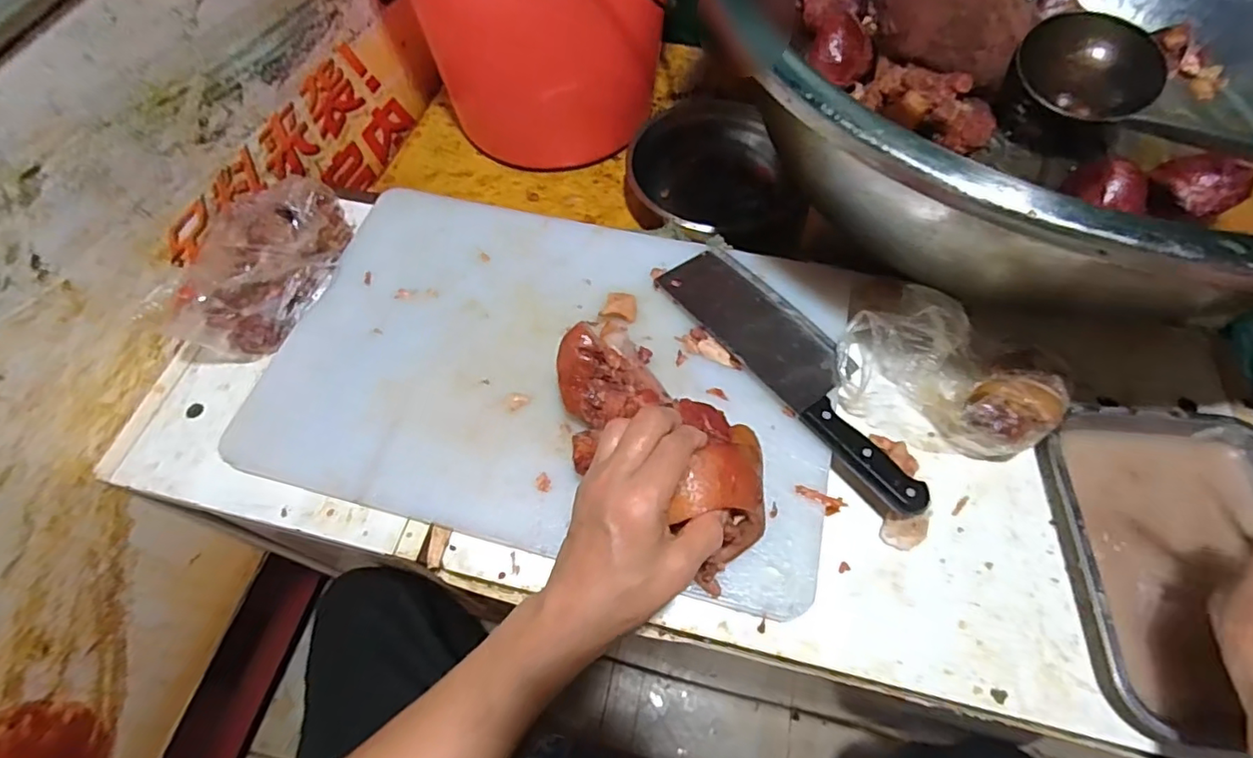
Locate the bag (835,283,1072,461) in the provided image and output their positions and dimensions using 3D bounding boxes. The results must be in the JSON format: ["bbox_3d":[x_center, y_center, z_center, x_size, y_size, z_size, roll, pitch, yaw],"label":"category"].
[{"bbox_3d":[0.262,-0.004,0.478,0.168,0.066,0.103,17,63,11],"label":"bag"}]

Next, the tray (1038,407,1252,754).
[{"bbox_3d":[0.418,0.134,0.433,0.175,0.025,0.235,5,62,4],"label":"tray"}]

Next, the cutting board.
[{"bbox_3d":[-0.063,-0.016,0.522,0.483,0.024,0.323,12,63,8],"label":"cutting board"}]

